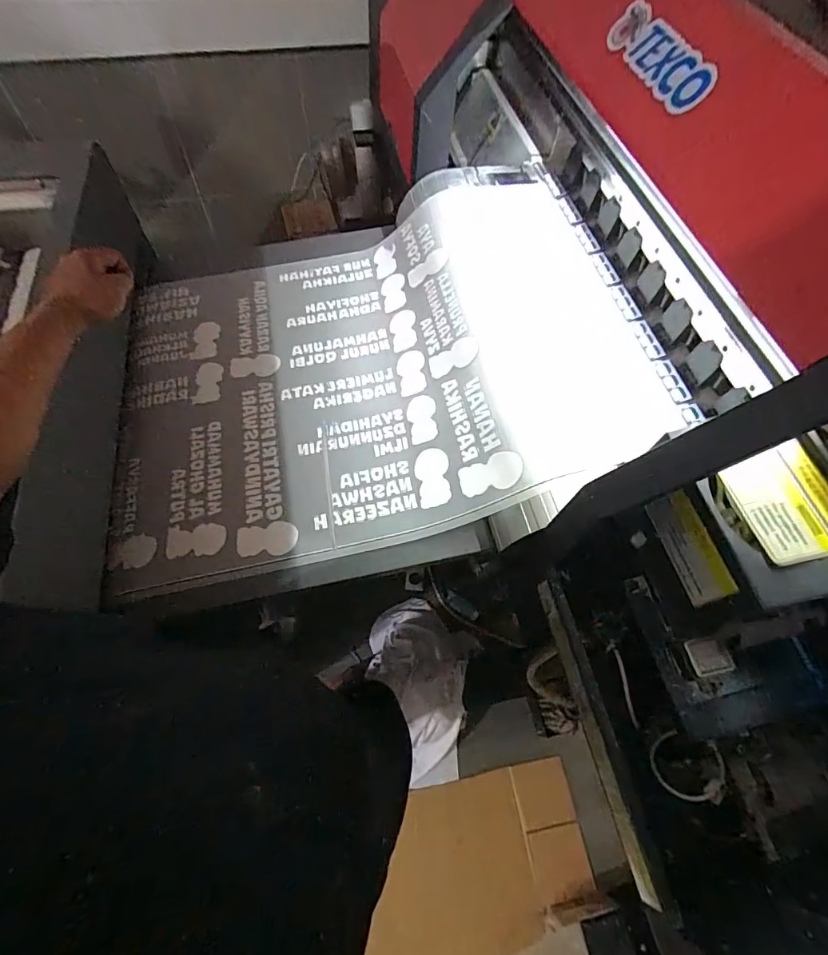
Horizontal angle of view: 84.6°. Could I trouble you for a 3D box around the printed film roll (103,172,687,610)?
[{"bbox_3d":[-0.089,-0.199,0.720,0.762,0.150,0.661,-9,63,-8],"label":"printed film roll"}]

